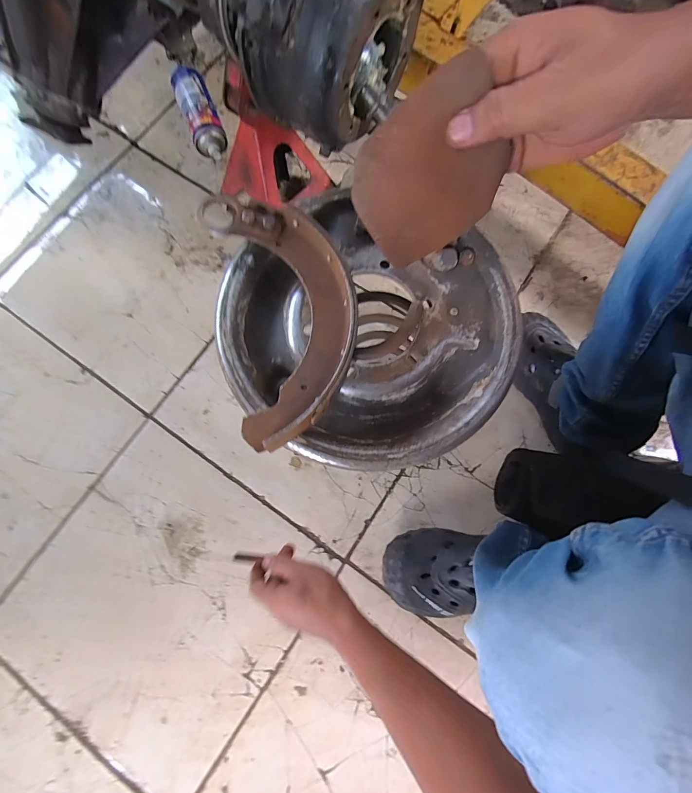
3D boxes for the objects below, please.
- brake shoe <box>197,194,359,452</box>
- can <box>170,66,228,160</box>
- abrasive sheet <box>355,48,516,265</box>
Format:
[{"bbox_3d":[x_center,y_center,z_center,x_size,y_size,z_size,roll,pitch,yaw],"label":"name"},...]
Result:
[{"bbox_3d":[-0.049,-0.078,0.302,0.113,0.036,0.231,-14,78,-4],"label":"brake shoe"},{"bbox_3d":[-0.284,-0.547,0.702,0.063,0.070,0.184,-23,79,-6],"label":"can"},{"bbox_3d":[0.053,-0.138,0.232,0.091,0.090,0.013,-29,44,19],"label":"abrasive sheet"}]

